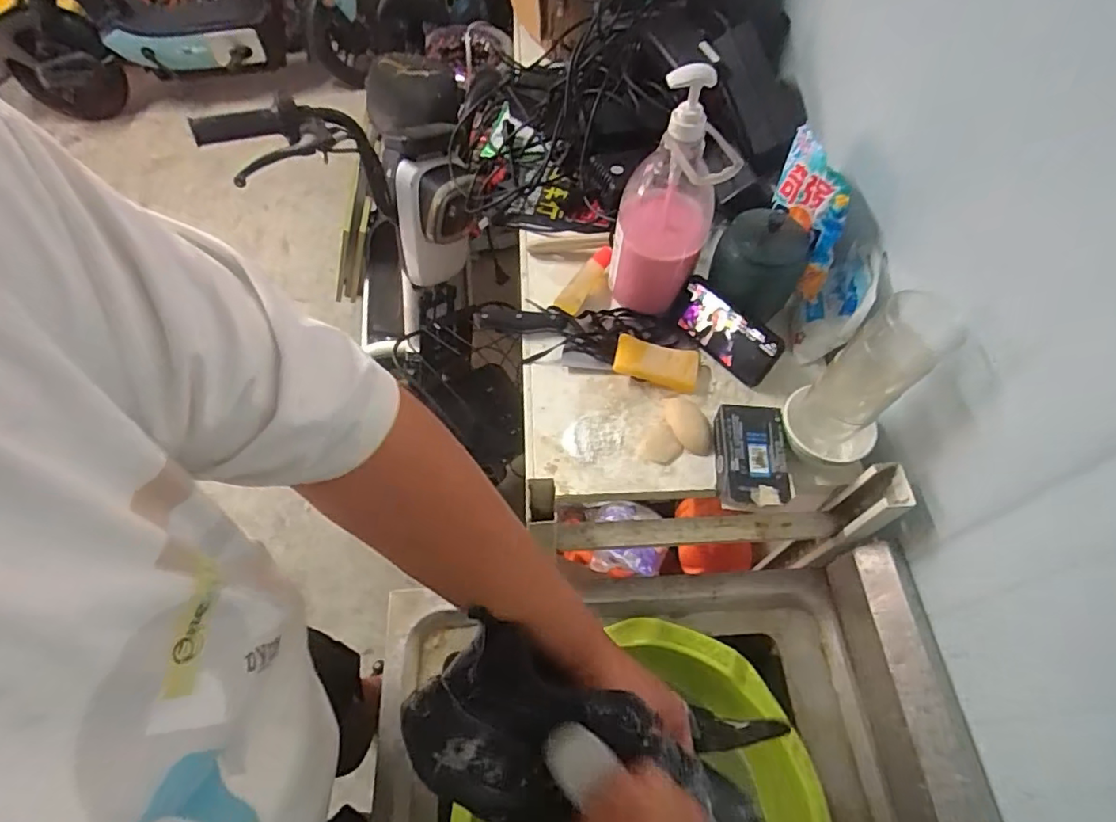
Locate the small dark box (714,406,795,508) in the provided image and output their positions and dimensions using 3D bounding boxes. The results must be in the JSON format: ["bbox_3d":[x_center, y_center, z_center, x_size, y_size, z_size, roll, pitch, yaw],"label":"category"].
[{"bbox_3d":[0.218,0.053,0.657,0.074,0.042,0.117,3,59,-1],"label":"small dark box"}]

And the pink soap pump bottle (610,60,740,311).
[{"bbox_3d":[0.130,-0.248,0.667,0.108,0.290,0.104,6,59,1],"label":"pink soap pump bottle"}]

